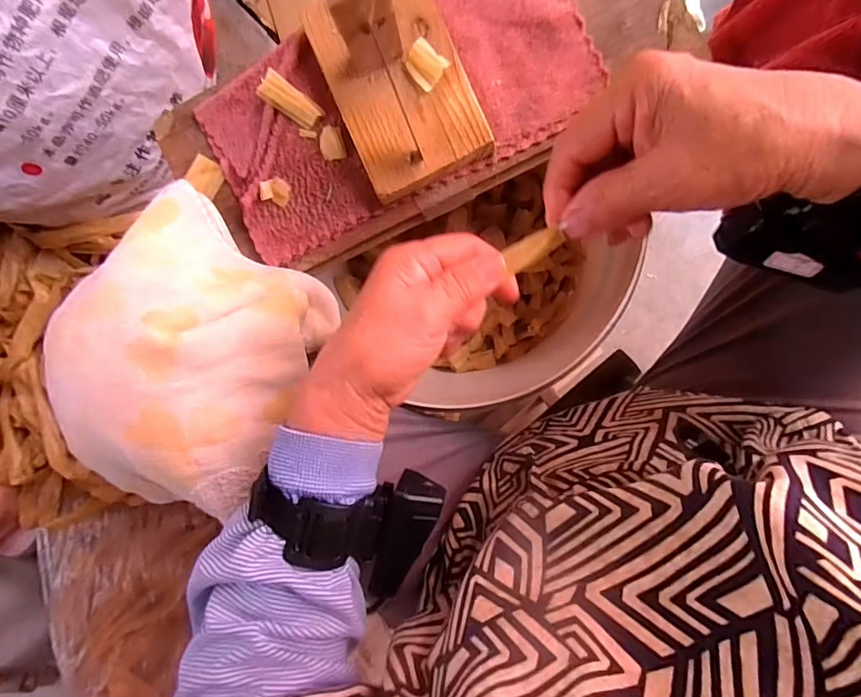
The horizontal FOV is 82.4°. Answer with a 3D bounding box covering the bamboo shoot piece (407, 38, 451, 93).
[{"bbox_3d":[-0.003,-0.192,0.334,0.024,0.011,0.023,37,96,-1],"label":"bamboo shoot piece"}]

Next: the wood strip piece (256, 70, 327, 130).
[{"bbox_3d":[-0.103,-0.182,0.362,0.046,0.004,0.020,32,108,-12],"label":"wood strip piece"}]

